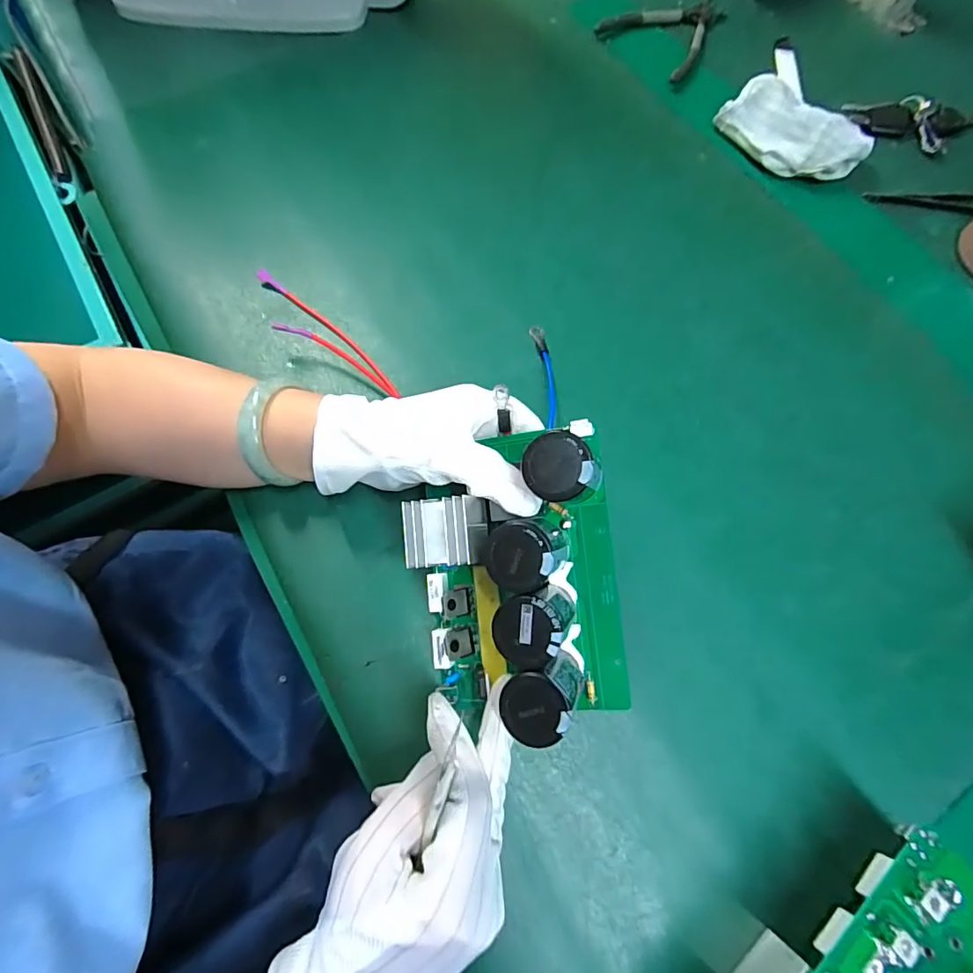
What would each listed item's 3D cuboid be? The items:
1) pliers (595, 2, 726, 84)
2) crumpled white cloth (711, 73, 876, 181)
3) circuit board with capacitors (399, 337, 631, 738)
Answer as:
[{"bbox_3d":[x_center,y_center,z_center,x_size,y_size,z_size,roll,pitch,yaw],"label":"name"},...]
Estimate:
[{"bbox_3d":[0.194,-0.478,0.518,0.108,0.013,0.140,42,75,14],"label":"pliers"},{"bbox_3d":[0.274,-0.317,0.450,0.122,0.035,0.069,42,75,13],"label":"crumpled white cloth"},{"bbox_3d":[0.010,0.047,0.269,0.114,0.063,0.157,-6,85,19],"label":"circuit board with capacitors"}]

